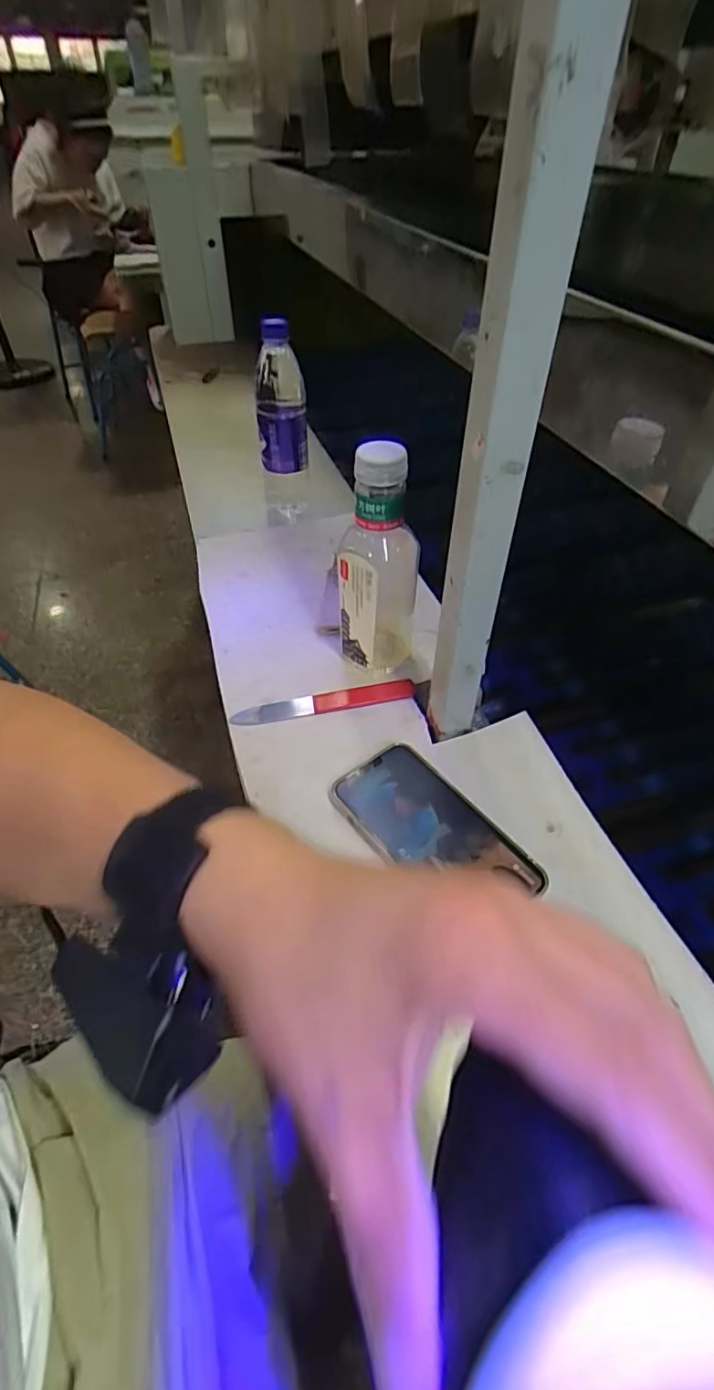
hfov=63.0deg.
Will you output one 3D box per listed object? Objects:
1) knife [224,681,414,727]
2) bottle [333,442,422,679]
[{"bbox_3d":[-0.029,0.008,0.534,0.166,0.005,0.025,-9,46,-9],"label":"knife"},{"bbox_3d":[0.019,-0.112,0.513,0.071,0.204,0.067,3,46,3],"label":"bottle"}]

